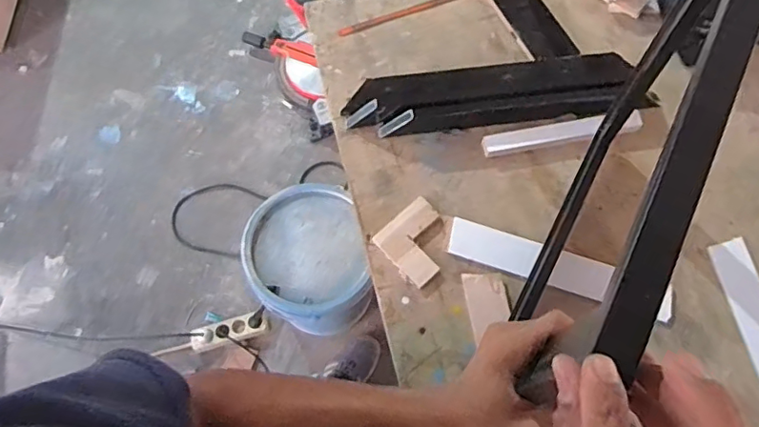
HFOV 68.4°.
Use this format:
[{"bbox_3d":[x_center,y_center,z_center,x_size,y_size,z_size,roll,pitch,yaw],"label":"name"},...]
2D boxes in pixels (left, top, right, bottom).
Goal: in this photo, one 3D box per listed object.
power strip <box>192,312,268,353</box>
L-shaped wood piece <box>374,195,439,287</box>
[{"bbox_3d":[-0.400,0.316,1.492,0.195,0.030,0.055,-15,69,-7],"label":"power strip"},{"bbox_3d":[0.054,0.036,0.740,0.092,0.010,0.090,-41,73,-14],"label":"L-shaped wood piece"}]

